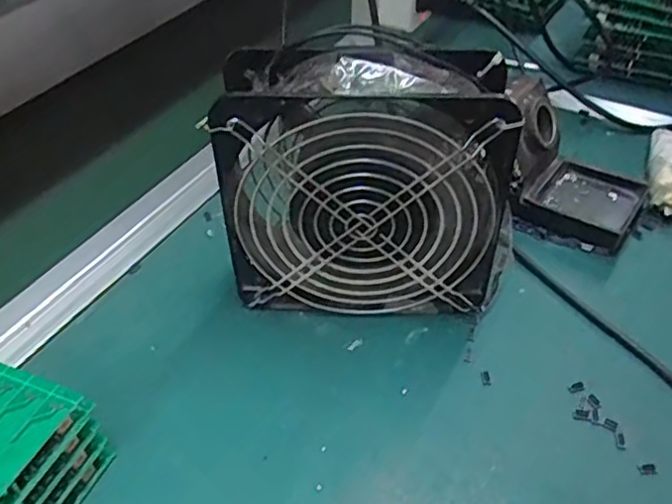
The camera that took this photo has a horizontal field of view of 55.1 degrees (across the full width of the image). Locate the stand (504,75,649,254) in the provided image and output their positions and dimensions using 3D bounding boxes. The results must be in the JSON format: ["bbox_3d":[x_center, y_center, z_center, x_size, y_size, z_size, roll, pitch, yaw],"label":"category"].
[{"bbox_3d":[0.161,-0.060,0.442,0.106,0.075,0.077,17,47,18],"label":"stand"}]

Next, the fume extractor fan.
[{"bbox_3d":[0.024,-0.036,0.364,0.164,0.154,0.061,2,44,3],"label":"fume extractor fan"}]

